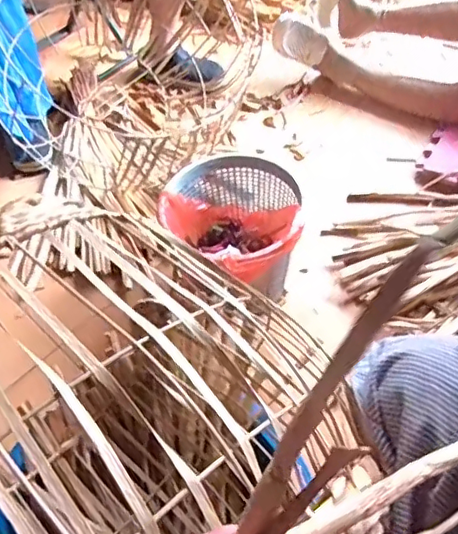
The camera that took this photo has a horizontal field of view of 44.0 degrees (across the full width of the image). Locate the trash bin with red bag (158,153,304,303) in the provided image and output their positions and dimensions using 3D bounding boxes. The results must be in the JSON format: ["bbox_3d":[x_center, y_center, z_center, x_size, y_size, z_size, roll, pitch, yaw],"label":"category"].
[{"bbox_3d":[0.029,-0.049,1.029,0.222,0.213,0.239,-3,53,4],"label":"trash bin with red bag"}]

